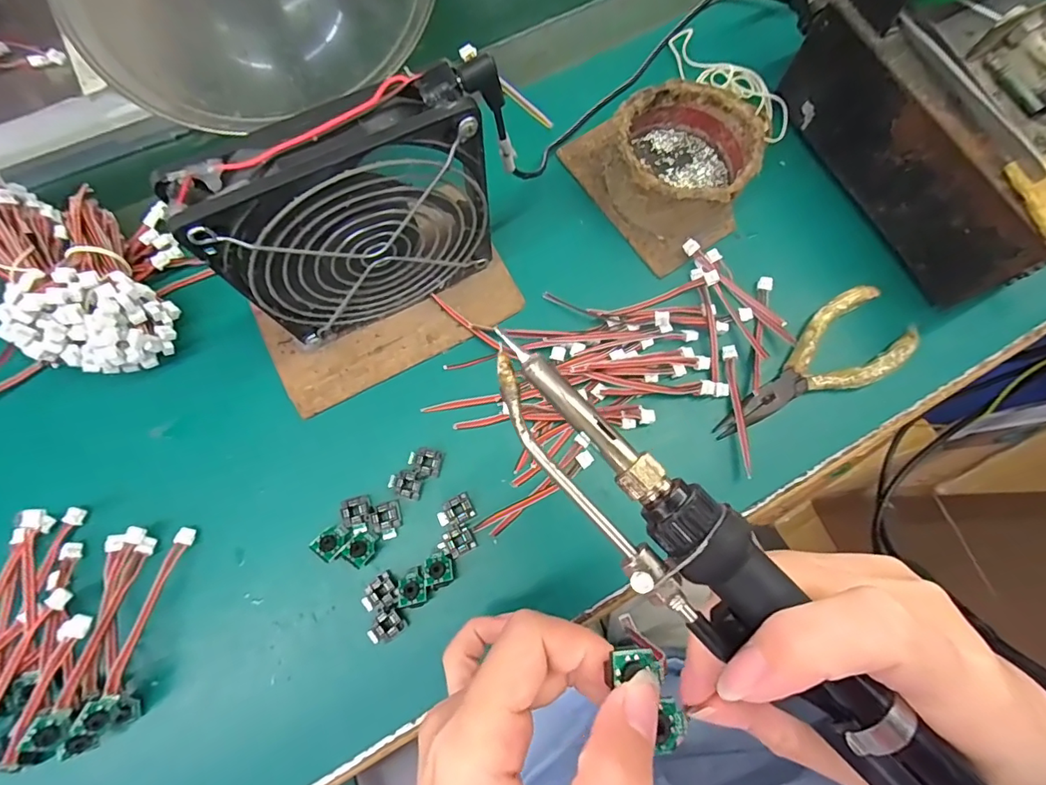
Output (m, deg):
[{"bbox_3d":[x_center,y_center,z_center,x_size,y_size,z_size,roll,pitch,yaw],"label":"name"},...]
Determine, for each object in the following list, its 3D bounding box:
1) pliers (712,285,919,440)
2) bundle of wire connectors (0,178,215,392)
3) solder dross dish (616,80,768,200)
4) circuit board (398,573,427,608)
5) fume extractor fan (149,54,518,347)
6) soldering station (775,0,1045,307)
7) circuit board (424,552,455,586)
[{"bbox_3d":[0.164,-0.014,0.282,0.127,0.013,0.050,-29,78,-8],"label":"pliers"},{"bbox_3d":[-0.249,-0.070,0.267,0.097,0.051,0.137,-26,78,-7],"label":"bundle of wire connectors"},{"bbox_3d":[0.095,-0.142,0.295,0.080,0.041,0.079,0,76,-1],"label":"solder dross dish"},{"bbox_3d":[-0.056,0.099,0.245,0.015,0.004,0.015,-15,57,5],"label":"circuit board"},{"bbox_3d":[-0.068,-0.077,0.232,0.127,0.128,0.029,-25,78,-7],"label":"fume extractor fan"},{"bbox_3d":[0.245,-0.177,0.270,0.111,0.112,0.221,-27,78,-8],"label":"soldering station"},{"bbox_3d":[-0.042,0.091,0.251,0.015,0.012,0.014,-13,76,-4],"label":"circuit board"}]

